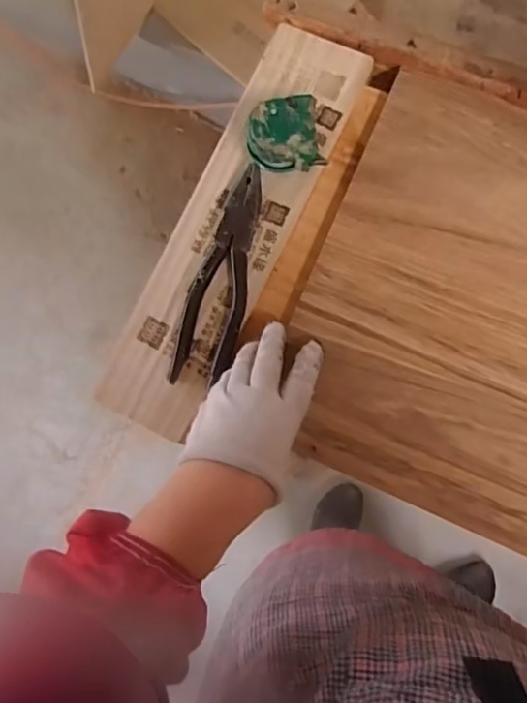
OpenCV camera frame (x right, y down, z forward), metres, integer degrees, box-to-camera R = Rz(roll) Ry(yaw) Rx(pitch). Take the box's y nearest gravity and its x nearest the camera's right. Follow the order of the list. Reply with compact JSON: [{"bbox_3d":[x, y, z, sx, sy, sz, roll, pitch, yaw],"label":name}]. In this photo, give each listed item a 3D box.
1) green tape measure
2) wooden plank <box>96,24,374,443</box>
[{"bbox_3d":[0.018,-0.177,0.449,0.058,0.036,0.053,-7,84,5],"label":"green tape measure"},{"bbox_3d":[-0.025,-0.105,0.461,0.087,0.013,0.361,26,88,8],"label":"wooden plank"}]

